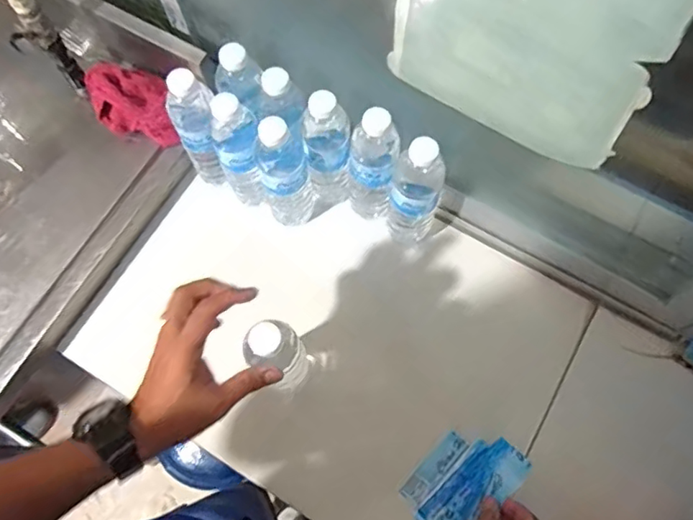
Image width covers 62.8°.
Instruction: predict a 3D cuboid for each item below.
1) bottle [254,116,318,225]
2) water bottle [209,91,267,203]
[{"bbox_3d":[-0.075,-0.103,0.708,0.063,0.212,0.053,-13,71,-4],"label":"bottle"},{"bbox_3d":[-0.131,-0.130,0.714,0.053,0.198,0.056,-23,72,-7],"label":"water bottle"}]

